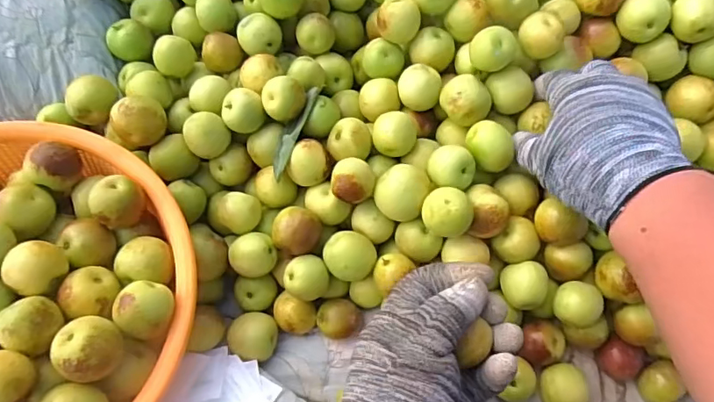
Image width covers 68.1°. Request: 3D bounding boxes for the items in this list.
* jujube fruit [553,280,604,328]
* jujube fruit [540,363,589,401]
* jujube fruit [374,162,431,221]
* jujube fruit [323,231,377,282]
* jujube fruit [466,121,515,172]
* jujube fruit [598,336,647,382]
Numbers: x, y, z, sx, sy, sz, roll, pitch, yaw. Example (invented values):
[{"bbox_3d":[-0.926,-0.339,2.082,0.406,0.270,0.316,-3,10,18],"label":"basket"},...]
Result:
[{"bbox_3d":[0.167,0.080,0.406,0.033,0.030,0.033,0,70,1],"label":"jujube fruit"},{"bbox_3d":[0.159,0.146,0.411,0.035,0.028,0.037,0,70,1],"label":"jujube fruit"},{"bbox_3d":[0.034,-0.006,0.404,0.037,0.039,0.037,0,70,1],"label":"jujube fruit"},{"bbox_3d":[-0.005,0.046,0.420,0.041,0.035,0.036,-5,70,-1],"label":"jujube fruit"},{"bbox_3d":[0.102,-0.039,0.410,0.038,0.034,0.030,28,73,11],"label":"jujube fruit"},{"bbox_3d":[0.207,0.126,0.418,0.028,0.028,0.027,28,73,11],"label":"jujube fruit"}]

